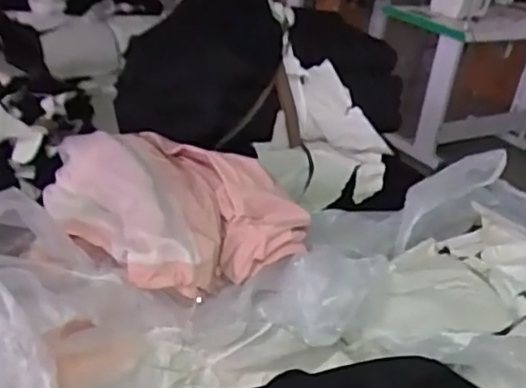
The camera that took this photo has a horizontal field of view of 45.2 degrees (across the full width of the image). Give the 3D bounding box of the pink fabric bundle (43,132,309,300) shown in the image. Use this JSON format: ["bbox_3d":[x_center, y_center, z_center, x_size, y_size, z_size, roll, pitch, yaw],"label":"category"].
[{"bbox_3d":[-0.142,0.021,0.831,0.359,0.128,0.221,25,32,30],"label":"pink fabric bundle"}]

